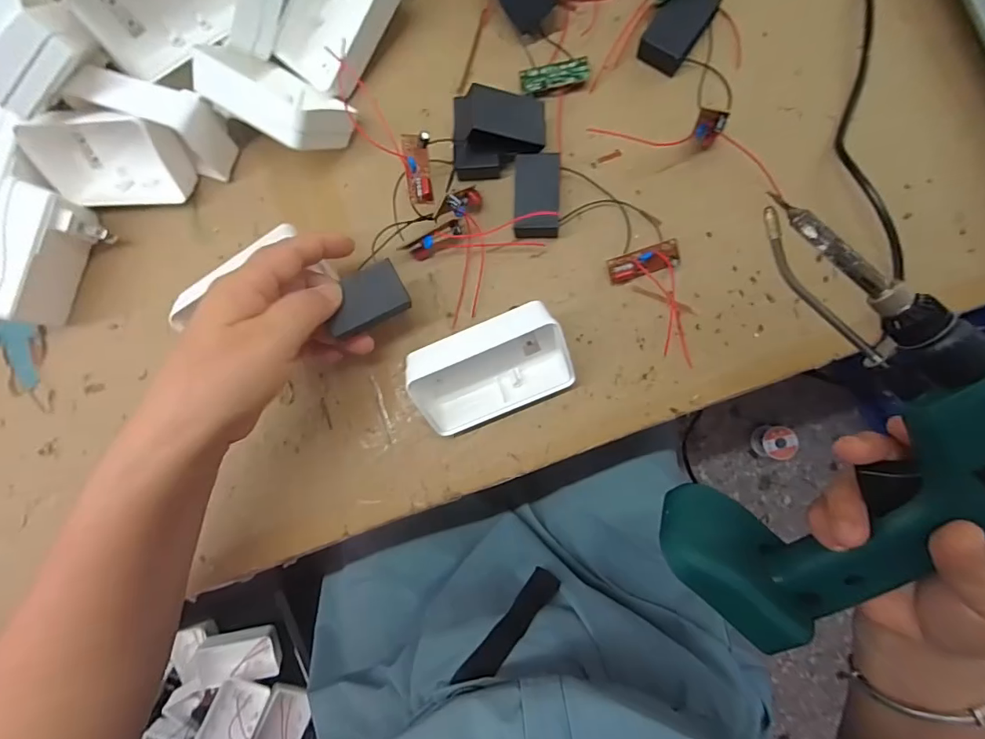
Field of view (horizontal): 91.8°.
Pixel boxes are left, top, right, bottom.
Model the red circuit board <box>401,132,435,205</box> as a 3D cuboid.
[{"bbox_3d":[-0.044,-0.119,0.282,0.016,0.009,0.042,-6,85,6],"label":"red circuit board"}]

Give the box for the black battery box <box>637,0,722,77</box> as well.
[{"bbox_3d":[0.117,-0.215,0.300,0.032,0.020,0.050,38,91,8],"label":"black battery box"}]

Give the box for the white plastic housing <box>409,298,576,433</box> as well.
[{"bbox_3d":[-0.001,0.001,0.277,0.087,0.045,0.050,-23,83,5],"label":"white plastic housing"}]

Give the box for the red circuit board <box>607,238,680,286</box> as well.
[{"bbox_3d":[0.094,-0.066,0.293,0.043,0.011,0.015,-17,84,5],"label":"red circuit board"}]

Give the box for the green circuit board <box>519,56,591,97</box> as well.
[{"bbox_3d":[0.041,-0.189,0.309,0.043,0.009,0.016,-9,85,6],"label":"green circuit board"}]

